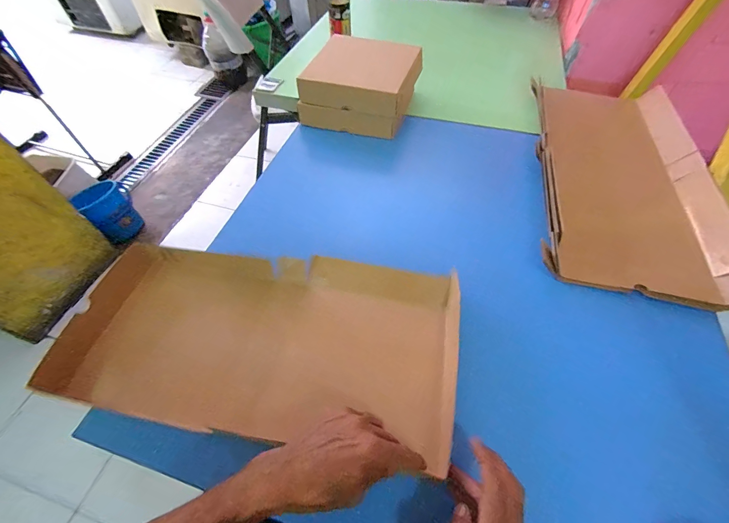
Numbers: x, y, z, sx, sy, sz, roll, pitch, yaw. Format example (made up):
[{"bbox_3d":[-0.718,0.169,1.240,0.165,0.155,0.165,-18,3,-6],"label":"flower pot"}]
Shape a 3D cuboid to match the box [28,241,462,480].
[{"bbox_3d":[-0.140,0.105,0.462,0.535,0.040,0.255,4,56,2],"label":"box"}]

